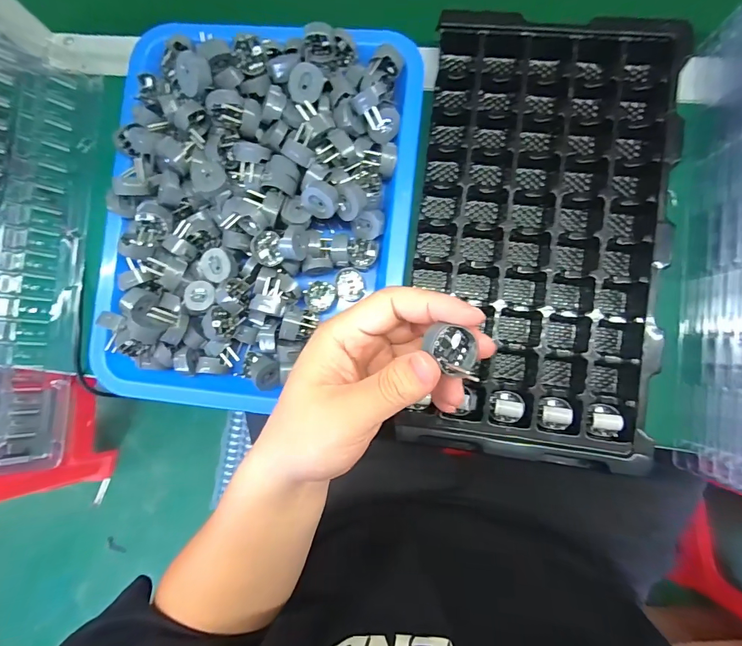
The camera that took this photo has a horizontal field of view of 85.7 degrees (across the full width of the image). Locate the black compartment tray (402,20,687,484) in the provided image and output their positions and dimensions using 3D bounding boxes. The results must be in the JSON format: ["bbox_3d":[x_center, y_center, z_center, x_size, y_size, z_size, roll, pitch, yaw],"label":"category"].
[{"bbox_3d":[0.136,-0.074,0.335,0.191,0.039,0.353,7,86,6],"label":"black compartment tray"}]

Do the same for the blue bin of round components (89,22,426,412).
[{"bbox_3d":[-0.099,-0.088,0.338,0.260,0.068,0.321,5,86,6],"label":"blue bin of round components"}]

